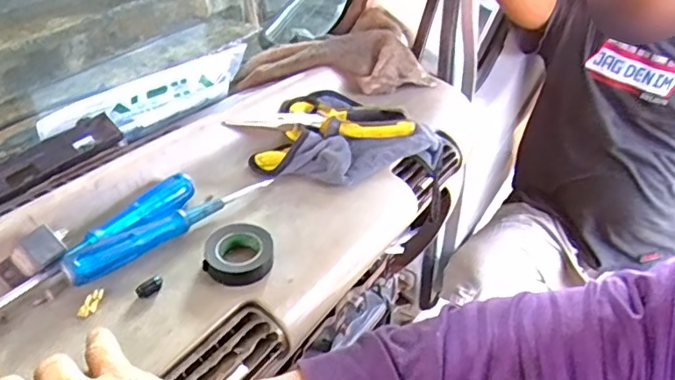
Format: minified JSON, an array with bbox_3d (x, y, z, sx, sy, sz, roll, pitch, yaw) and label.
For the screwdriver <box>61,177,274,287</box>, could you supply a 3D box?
[{"bbox_3d":[-0.143,0.029,0.501,0.192,0.025,0.023,-28,47,-32],"label":"screwdriver"}]

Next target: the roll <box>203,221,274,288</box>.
[{"bbox_3d":[-0.082,0.051,0.483,0.053,0.025,0.063,11,39,12],"label":"roll"}]

